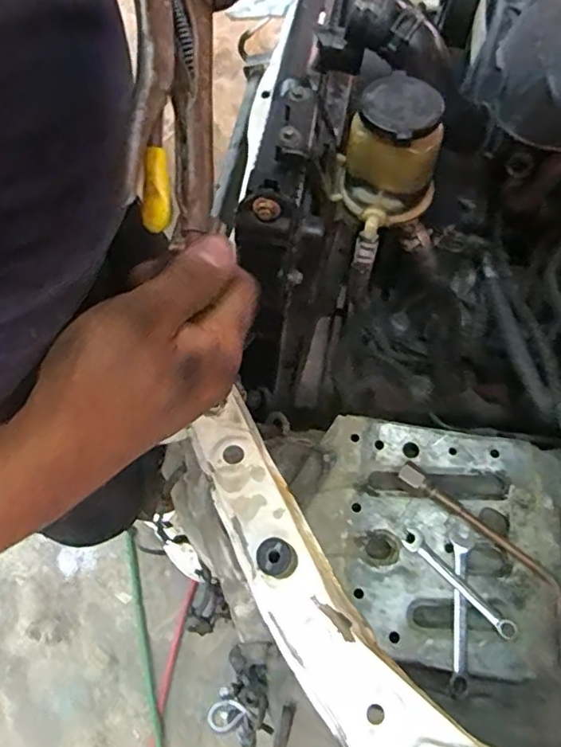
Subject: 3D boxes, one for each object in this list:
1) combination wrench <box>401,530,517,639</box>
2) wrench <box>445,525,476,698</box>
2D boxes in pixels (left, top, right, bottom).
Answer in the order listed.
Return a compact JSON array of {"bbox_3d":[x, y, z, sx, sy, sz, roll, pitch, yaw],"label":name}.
[{"bbox_3d":[0.166,0.196,0.537,0.018,0.011,0.124,-42,70,-16],"label":"combination wrench"},{"bbox_3d":[0.164,0.215,0.530,0.022,0.004,0.147,9,66,7],"label":"wrench"}]

